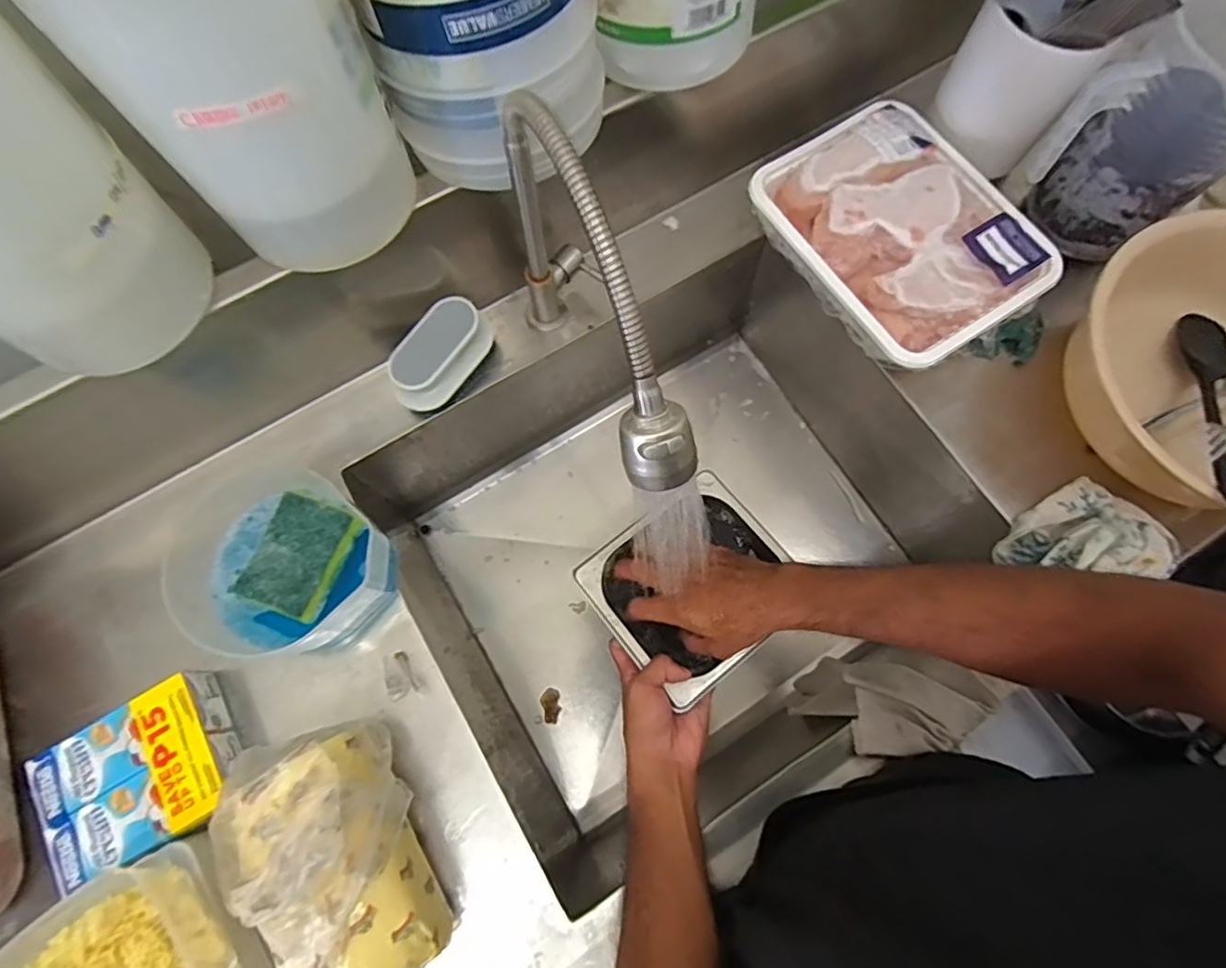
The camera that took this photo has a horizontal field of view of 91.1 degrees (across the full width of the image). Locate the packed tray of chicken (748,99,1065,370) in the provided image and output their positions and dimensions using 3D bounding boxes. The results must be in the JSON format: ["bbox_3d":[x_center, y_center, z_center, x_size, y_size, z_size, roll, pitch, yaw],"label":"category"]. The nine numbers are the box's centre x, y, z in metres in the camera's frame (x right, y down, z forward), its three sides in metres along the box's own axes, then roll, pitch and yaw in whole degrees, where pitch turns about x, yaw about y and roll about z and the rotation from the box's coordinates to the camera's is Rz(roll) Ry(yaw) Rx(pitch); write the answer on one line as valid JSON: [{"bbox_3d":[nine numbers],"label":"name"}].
[{"bbox_3d":[0.279,-0.246,0.589,0.195,0.054,0.258,-33,76,-9],"label":"packed tray of chicken"}]

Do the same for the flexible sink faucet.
[{"bbox_3d":[-0.015,-0.105,0.451,0.044,0.274,0.250,-26,75,-7],"label":"flexible sink faucet"}]

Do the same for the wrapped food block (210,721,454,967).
[{"bbox_3d":[-0.210,0.285,0.438,0.126,0.101,0.194,-23,75,-6],"label":"wrapped food block"}]

